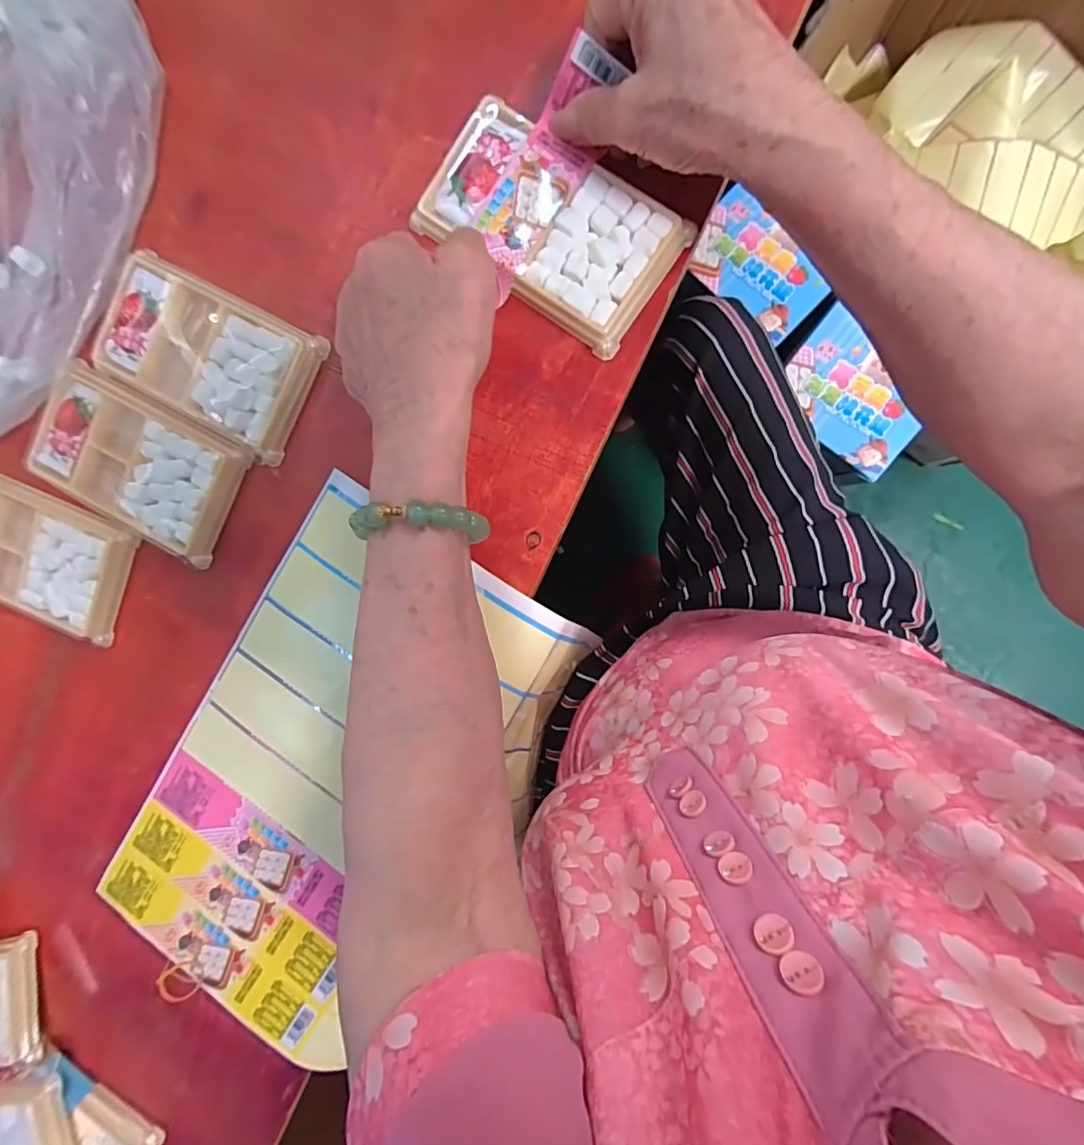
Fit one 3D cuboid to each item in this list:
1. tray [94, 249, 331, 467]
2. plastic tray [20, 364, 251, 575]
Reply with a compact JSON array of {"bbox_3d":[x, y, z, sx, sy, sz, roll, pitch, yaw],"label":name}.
[{"bbox_3d":[-0.203,-0.130,0.308,0.133,0.018,0.075,28,97,6],"label":"tray"},{"bbox_3d":[-0.254,-0.070,0.319,0.133,0.015,0.081,28,97,6],"label":"plastic tray"}]

